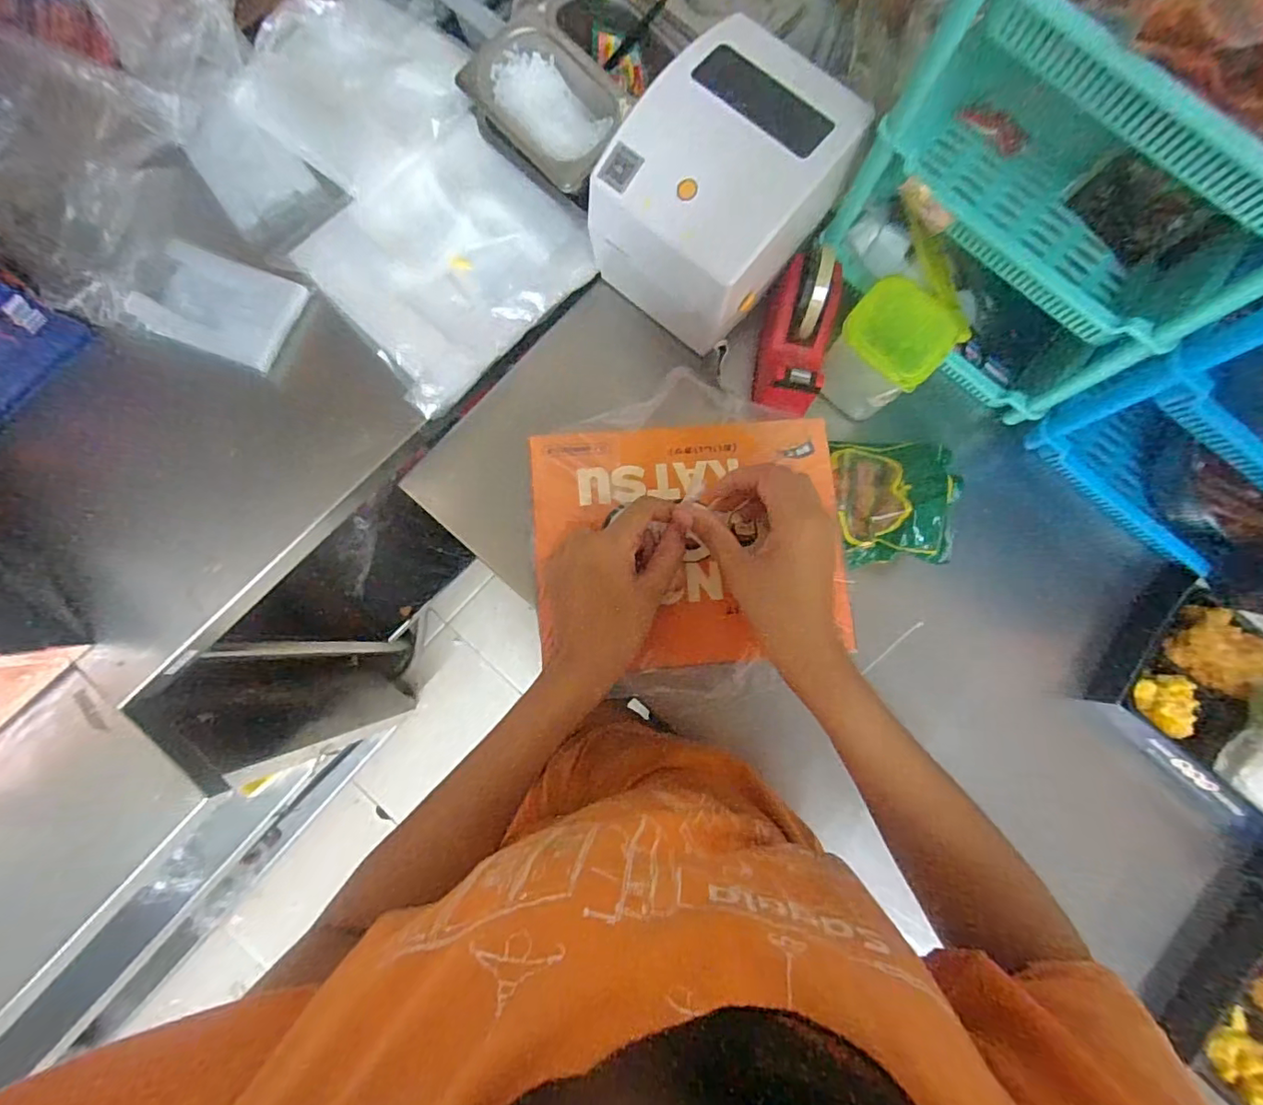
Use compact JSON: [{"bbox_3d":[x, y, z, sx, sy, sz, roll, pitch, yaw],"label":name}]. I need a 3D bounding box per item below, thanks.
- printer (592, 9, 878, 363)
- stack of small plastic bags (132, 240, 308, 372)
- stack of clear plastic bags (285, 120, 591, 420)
[{"bbox_3d":[0.082,-0.337,0.544,0.182,0.138,0.227,38,82,4],"label":"printer"},{"bbox_3d":[-0.442,-0.266,0.600,0.154,0.020,0.107,19,81,1],"label":"stack of small plastic bags"},{"bbox_3d":[-0.202,-0.322,0.607,0.243,0.028,0.252,45,82,5],"label":"stack of clear plastic bags"}]

